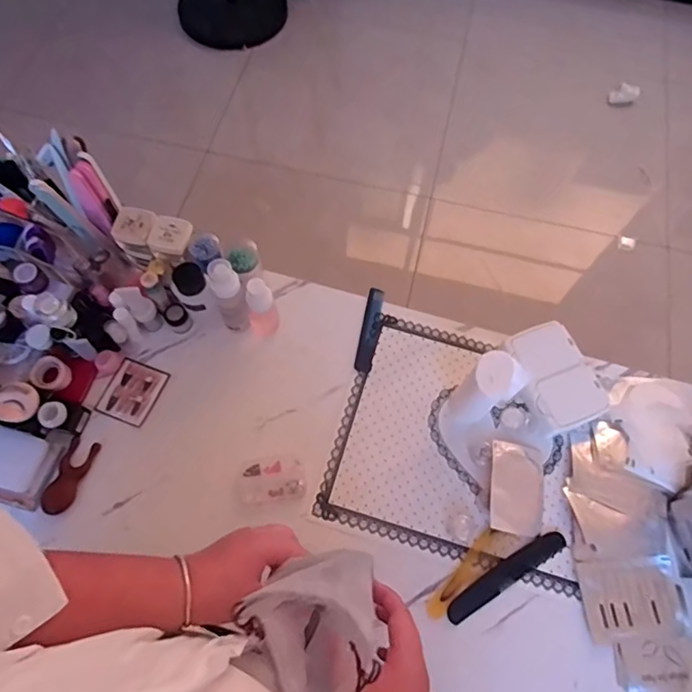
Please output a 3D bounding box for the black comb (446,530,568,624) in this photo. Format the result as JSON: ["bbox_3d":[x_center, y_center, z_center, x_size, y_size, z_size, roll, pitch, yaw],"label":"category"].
[{"bbox_3d":[0.188,0.267,0.608,0.164,0.004,0.027,-29,71,-13],"label":"black comb"}]

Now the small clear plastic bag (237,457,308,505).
[{"bbox_3d":[-0.090,0.165,0.636,0.082,0.008,0.054,-7,68,-5],"label":"small clear plastic bag"}]

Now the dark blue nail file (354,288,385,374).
[{"bbox_3d":[0.035,-0.022,0.723,0.028,0.007,0.123,12,67,4],"label":"dark blue nail file"}]

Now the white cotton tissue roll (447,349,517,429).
[{"bbox_3d":[0.163,0.056,0.626,0.050,0.131,0.059,41,72,14],"label":"white cotton tissue roll"}]

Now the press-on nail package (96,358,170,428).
[{"bbox_3d":[-0.277,0.060,0.679,0.065,0.009,0.079,22,68,8],"label":"press-on nail package"}]

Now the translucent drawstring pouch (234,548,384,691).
[{"bbox_3d":[-0.014,0.230,0.433,0.106,0.108,0.099,-36,72,-15],"label":"translucent drawstring pouch"}]

